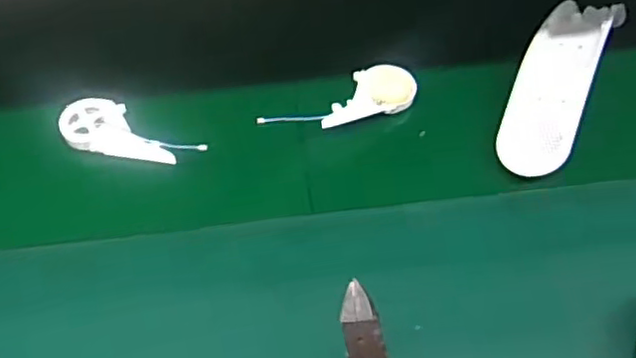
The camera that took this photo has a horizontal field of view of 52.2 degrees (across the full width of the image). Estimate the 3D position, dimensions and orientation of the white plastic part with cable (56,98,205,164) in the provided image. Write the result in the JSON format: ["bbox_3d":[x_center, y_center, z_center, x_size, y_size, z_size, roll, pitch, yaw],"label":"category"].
[{"bbox_3d":[-0.143,-0.037,0.501,0.108,0.014,0.044,8,55,5],"label":"white plastic part with cable"}]

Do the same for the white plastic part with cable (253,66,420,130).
[{"bbox_3d":[0.016,-0.062,0.504,0.128,0.015,0.042,-16,71,-20],"label":"white plastic part with cable"}]

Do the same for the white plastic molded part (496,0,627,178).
[{"bbox_3d":[0.190,-0.087,0.505,0.056,0.045,0.183,24,58,15],"label":"white plastic molded part"}]

